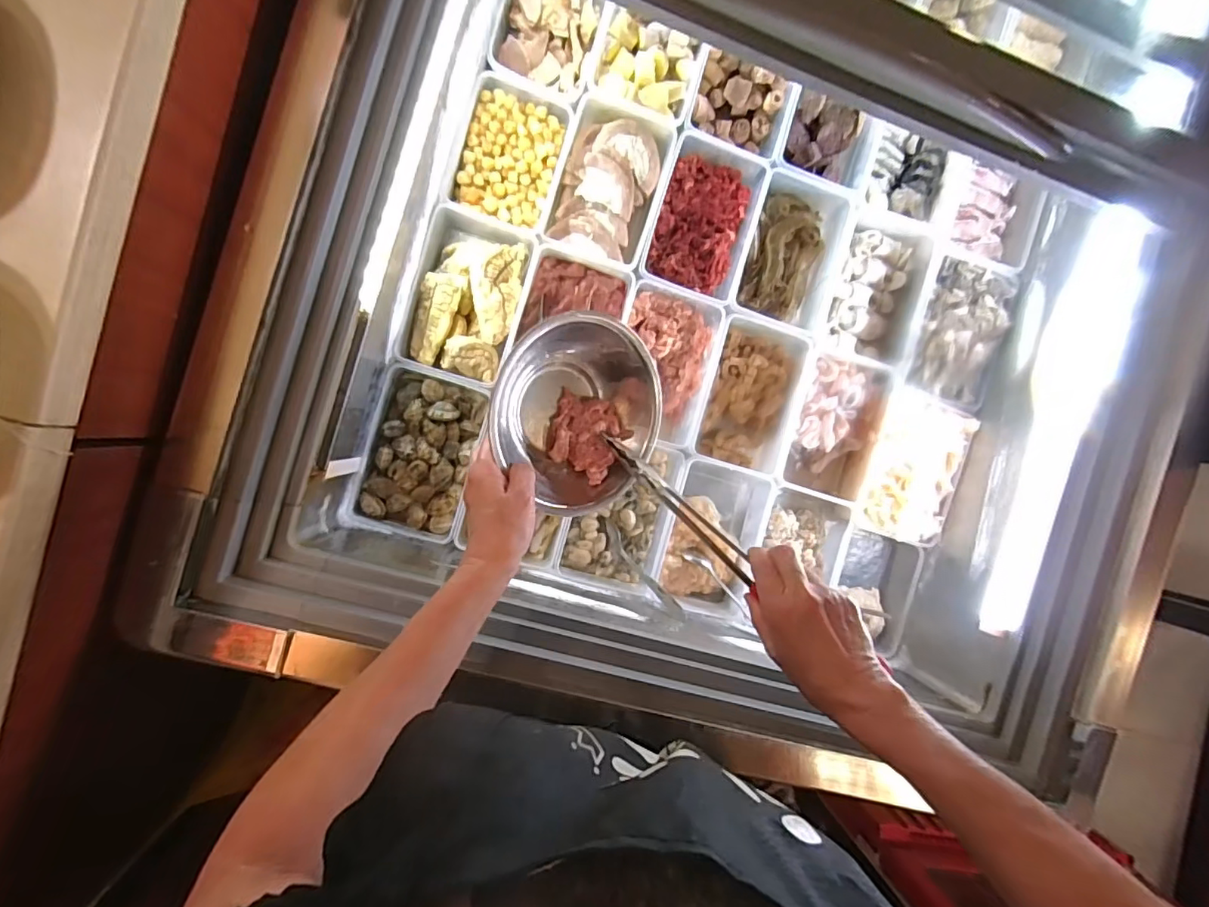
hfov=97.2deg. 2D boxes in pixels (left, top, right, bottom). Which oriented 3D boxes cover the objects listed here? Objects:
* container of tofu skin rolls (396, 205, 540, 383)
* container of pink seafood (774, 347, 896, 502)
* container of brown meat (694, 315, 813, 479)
[{"bbox_3d":[-0.162,-0.186,0.634,0.127,0.064,0.192,16,90,-7],"label":"container of tofu skin rolls"},{"bbox_3d":[0.299,-0.041,0.733,0.125,0.082,0.189,15,90,-7],"label":"container of pink seafood"},{"bbox_3d":[0.187,-0.078,0.694,0.123,0.071,0.189,13,91,-7],"label":"container of brown meat"}]

